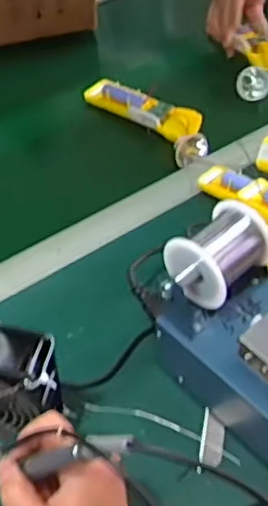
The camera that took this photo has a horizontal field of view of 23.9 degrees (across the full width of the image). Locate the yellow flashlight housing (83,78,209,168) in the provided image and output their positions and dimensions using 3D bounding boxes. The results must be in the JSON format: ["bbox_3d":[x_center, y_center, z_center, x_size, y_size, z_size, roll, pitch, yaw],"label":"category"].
[{"bbox_3d":[0.021,-0.185,0.839,0.059,0.038,0.216,-34,57,-26],"label":"yellow flashlight housing"}]

